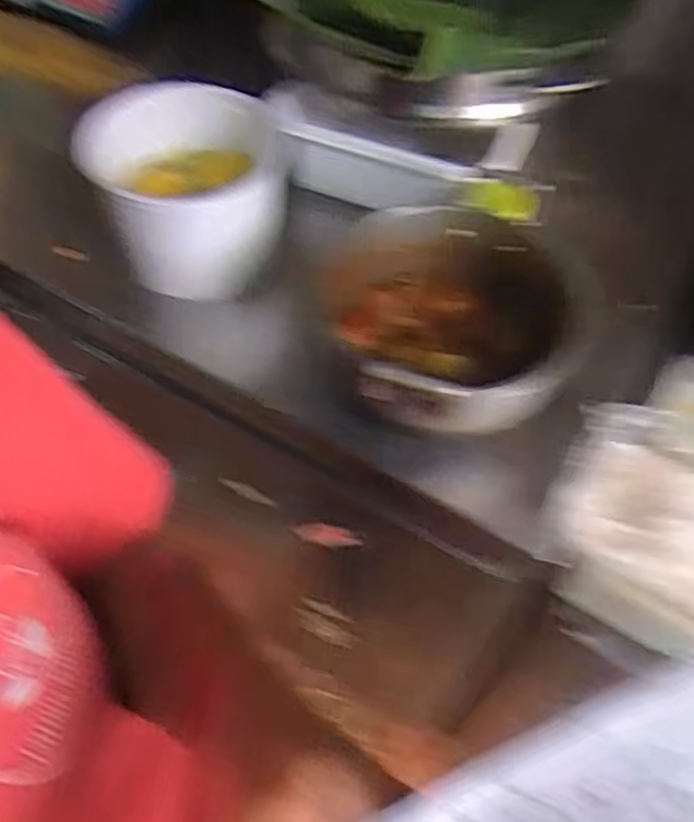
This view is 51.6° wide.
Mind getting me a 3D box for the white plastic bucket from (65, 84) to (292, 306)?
[{"bbox_3d":[-0.131,-0.190,0.629,0.143,0.146,0.152,1,57,-1],"label":"white plastic bucket"}]

